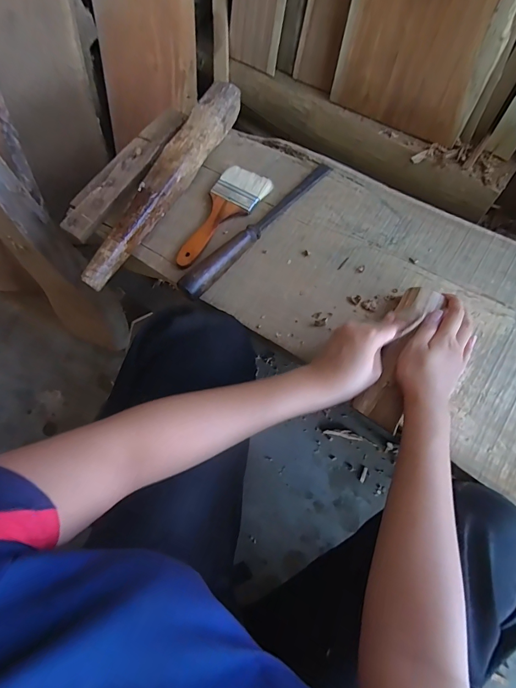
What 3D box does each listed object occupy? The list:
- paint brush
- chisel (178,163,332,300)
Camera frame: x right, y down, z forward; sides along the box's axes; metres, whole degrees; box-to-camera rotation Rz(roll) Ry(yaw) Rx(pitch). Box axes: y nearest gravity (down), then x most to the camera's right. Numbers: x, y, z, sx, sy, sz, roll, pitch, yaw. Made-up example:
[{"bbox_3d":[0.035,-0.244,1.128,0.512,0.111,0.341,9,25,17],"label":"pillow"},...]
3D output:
[{"bbox_3d":[-0.054,-0.187,0.544,0.075,0.019,0.181,28,73,12],"label":"paint brush"},{"bbox_3d":[0.005,-0.170,0.530,0.032,0.029,0.295,42,77,16],"label":"chisel"}]

